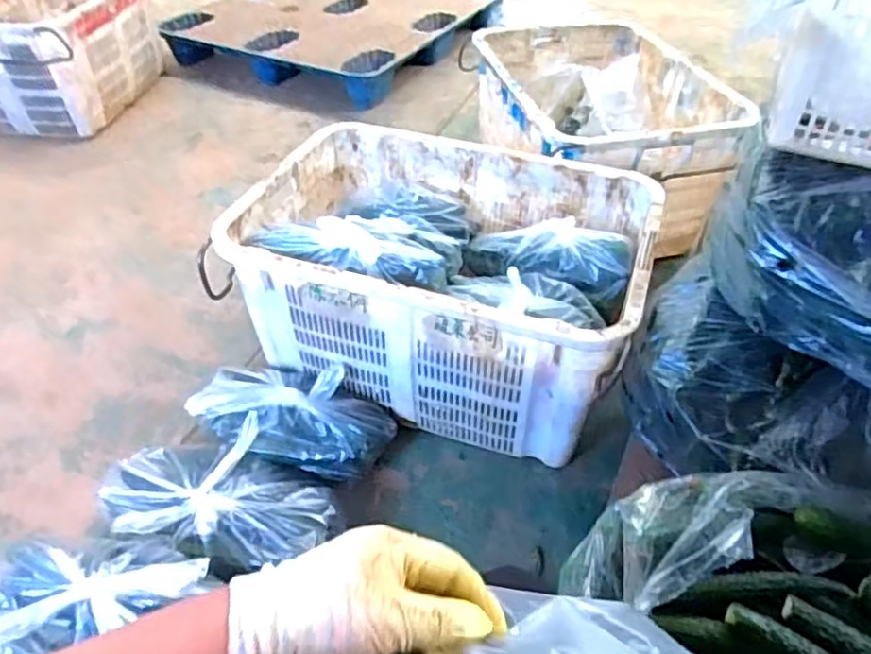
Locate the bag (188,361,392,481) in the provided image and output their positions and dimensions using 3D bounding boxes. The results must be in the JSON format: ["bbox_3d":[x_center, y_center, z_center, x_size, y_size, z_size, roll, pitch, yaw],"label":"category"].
[{"bbox_3d":[-0.242,0.146,1.075,0.336,0.120,0.161,10,44,9],"label":"bag"}]

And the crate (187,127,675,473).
[{"bbox_3d":[0.017,-0.092,1.161,0.655,0.308,0.467,14,45,13],"label":"crate"}]

